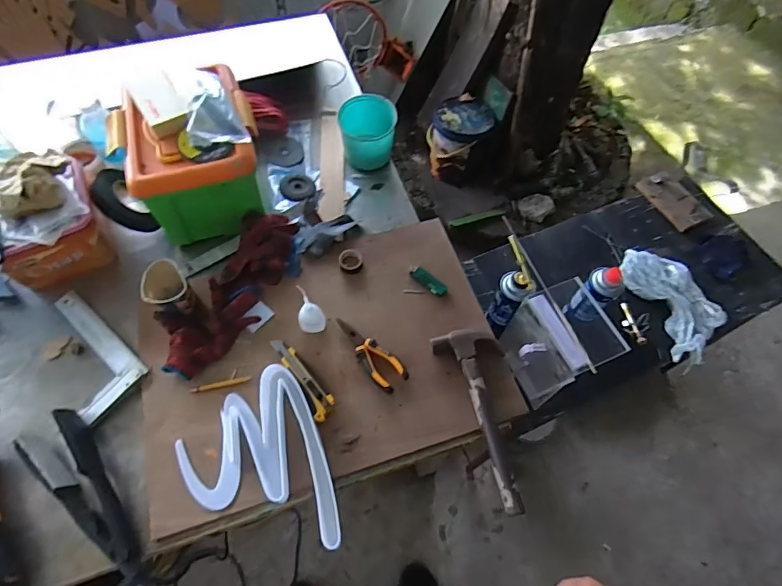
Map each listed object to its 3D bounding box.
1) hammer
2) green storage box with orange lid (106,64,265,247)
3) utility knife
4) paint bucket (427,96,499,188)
[{"bbox_3d":[0.164,0.187,0.726,0.101,0.032,0.288,-14,61,-12],"label":"hammer"},{"bbox_3d":[-0.369,-0.255,0.874,0.240,0.173,0.265,-23,65,-13],"label":"green storage box with orange lid"},{"bbox_3d":[-0.145,0.138,0.763,0.039,0.024,0.165,-28,65,-19],"label":"utility knife"},{"bbox_3d":[0.274,-0.589,1.776,0.246,0.268,0.246,1,62,-1],"label":"paint bucket"}]

